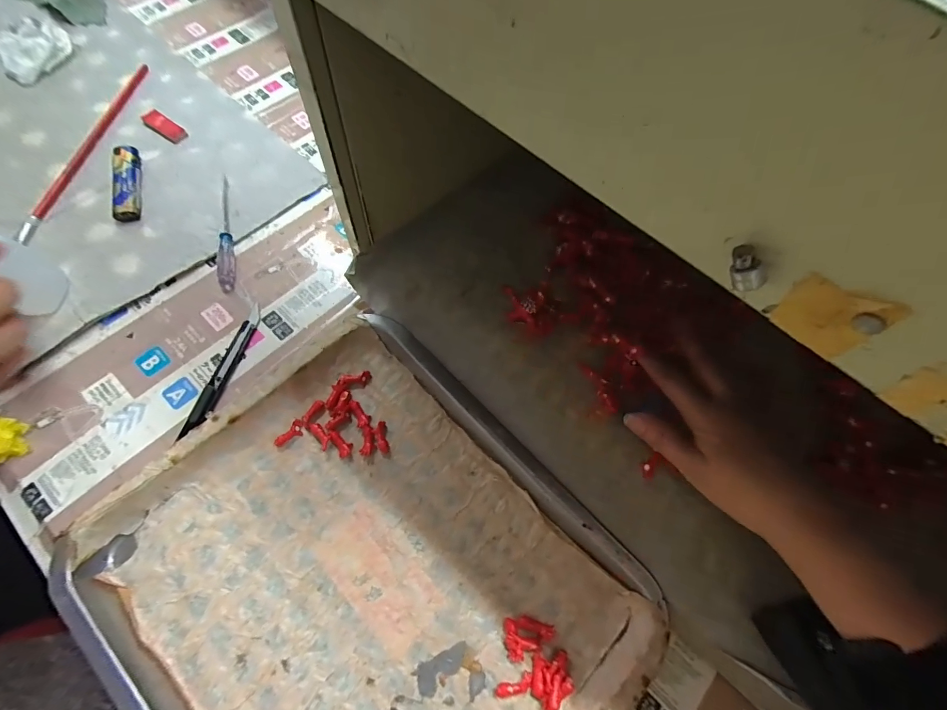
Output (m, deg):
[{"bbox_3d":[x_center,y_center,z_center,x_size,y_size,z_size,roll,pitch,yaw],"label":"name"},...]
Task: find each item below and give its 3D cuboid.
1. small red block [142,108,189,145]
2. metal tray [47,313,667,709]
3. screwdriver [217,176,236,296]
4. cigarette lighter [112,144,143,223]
[{"bbox_3d":[-0.315,-0.232,0.415,0.049,0.008,0.019,33,73,11],"label":"small red block"},{"bbox_3d":[-0.062,0.143,0.254,0.303,0.031,0.263,43,75,14],"label":"metal tray"},{"bbox_3d":[-0.224,-0.112,0.367,0.012,0.010,0.123,-11,70,-7],"label":"screwdriver"},{"bbox_3d":[-0.323,-0.163,0.379,0.018,0.018,0.081,-11,70,-5],"label":"cigarette lighter"}]

